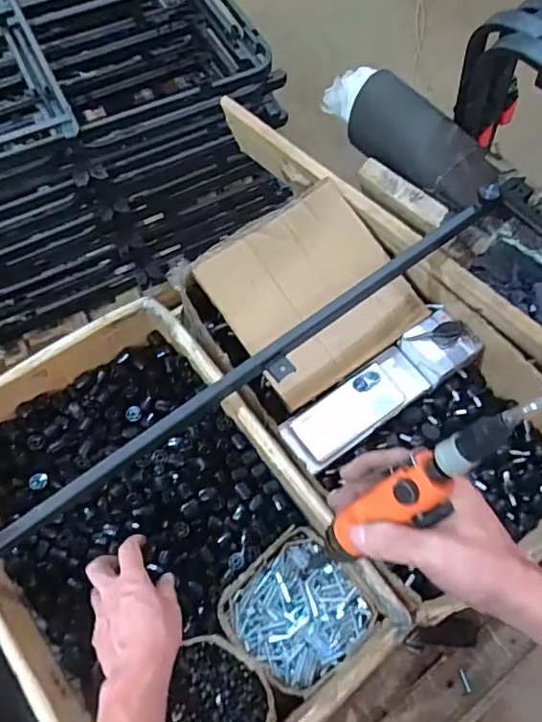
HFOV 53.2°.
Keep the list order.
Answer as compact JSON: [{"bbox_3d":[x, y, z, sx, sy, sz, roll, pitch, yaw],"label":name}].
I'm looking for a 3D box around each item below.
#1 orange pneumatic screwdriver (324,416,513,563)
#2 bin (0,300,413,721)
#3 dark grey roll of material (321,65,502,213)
[{"bbox_3d":[0.109,0.104,0.414,0.033,0.202,0.043,-8,58,-44],"label":"orange pneumatic screwdriver"},{"bbox_3d":[-0.132,0.202,0.658,0.365,0.124,0.516,-36,70,-16],"label":"bin"},{"bbox_3d":[0.220,-0.368,0.899,0.102,0.085,0.373,-33,69,-14],"label":"dark grey roll of material"}]

